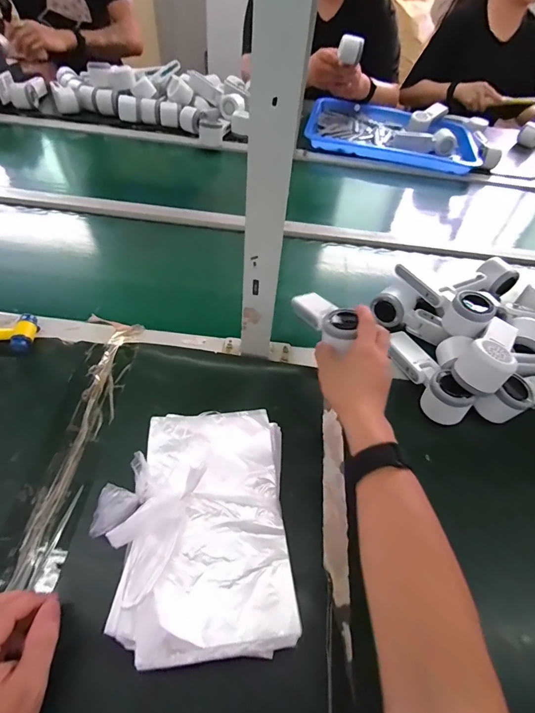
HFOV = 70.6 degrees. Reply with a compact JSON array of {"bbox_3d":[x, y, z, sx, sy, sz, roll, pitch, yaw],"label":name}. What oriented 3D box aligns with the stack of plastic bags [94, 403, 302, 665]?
[{"bbox_3d":[-0.075,0.166,0.377,0.189,0.060,0.218,0,52,-6],"label":"stack of plastic bags"}]

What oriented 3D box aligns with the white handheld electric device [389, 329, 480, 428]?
[{"bbox_3d":[0.223,0.019,0.539,0.048,0.055,0.163,-13,55,-16],"label":"white handheld electric device"}]

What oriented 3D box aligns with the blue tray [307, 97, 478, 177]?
[{"bbox_3d":[0.352,-0.636,1.082,0.481,0.052,0.317,13,52,4],"label":"blue tray"}]

